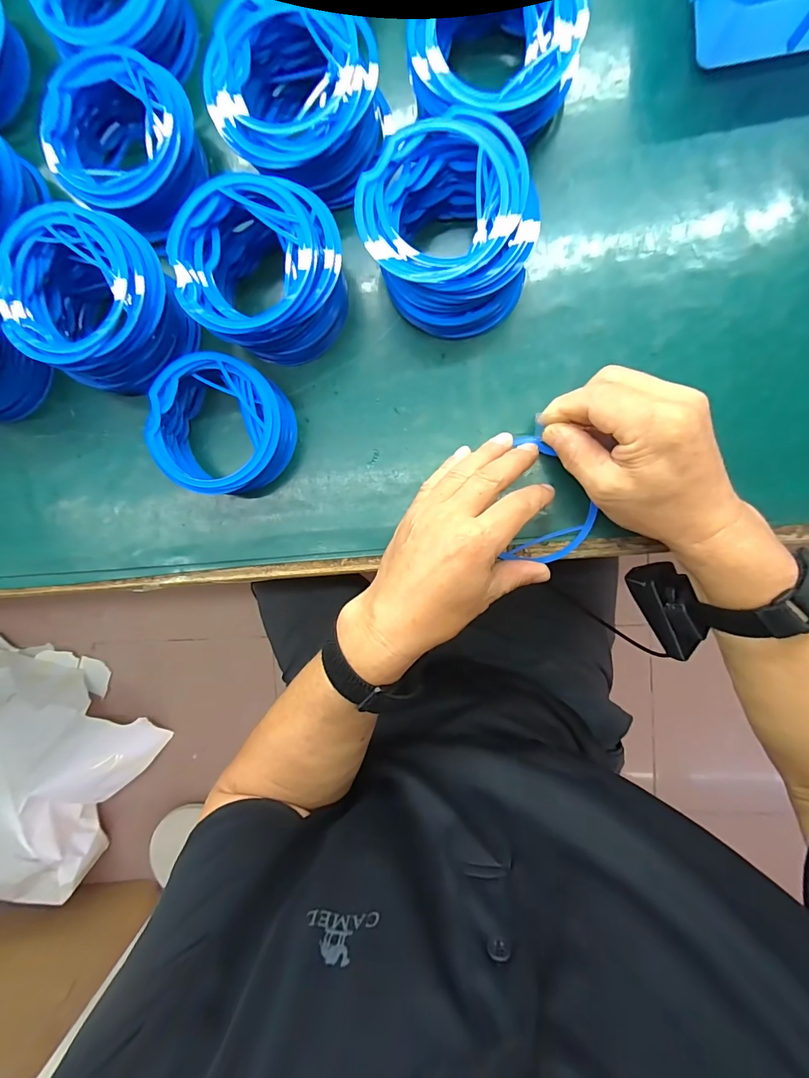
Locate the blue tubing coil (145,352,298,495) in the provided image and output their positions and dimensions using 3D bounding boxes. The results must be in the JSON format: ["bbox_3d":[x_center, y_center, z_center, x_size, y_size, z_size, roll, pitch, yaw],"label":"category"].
[{"bbox_3d":[-0.135,-0.083,0.312,0.093,0.037,0.096,0,93,6],"label":"blue tubing coil"}]

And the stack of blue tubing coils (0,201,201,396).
[{"bbox_3d":[-0.216,-0.165,0.301,0.120,0.059,0.107,18,94,5],"label":"stack of blue tubing coils"}]

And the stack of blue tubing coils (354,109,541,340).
[{"bbox_3d":[0.031,-0.204,0.281,0.109,0.053,0.114,-22,90,6],"label":"stack of blue tubing coils"}]

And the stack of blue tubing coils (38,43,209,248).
[{"bbox_3d":[-0.202,-0.285,0.303,0.097,0.048,0.101,38,96,3],"label":"stack of blue tubing coils"}]

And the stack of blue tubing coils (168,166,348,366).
[{"bbox_3d":[-0.096,-0.184,0.296,0.111,0.061,0.106,-16,91,6],"label":"stack of blue tubing coils"}]

